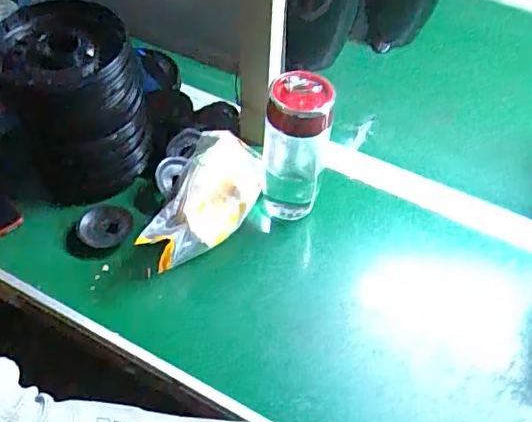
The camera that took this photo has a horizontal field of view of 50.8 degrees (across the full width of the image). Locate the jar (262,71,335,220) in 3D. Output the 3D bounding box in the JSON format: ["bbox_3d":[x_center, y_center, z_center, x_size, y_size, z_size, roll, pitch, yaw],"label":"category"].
[{"bbox_3d":[0.031,-0.058,0.625,0.066,0.190,0.062,2,50,-2],"label":"jar"}]

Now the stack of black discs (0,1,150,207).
[{"bbox_3d":[-0.218,-0.129,0.638,0.138,0.162,0.138,-17,53,-17],"label":"stack of black discs"}]

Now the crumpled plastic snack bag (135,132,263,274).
[{"bbox_3d":[-0.070,-0.021,0.638,0.104,0.051,0.194,15,51,9],"label":"crumpled plastic snack bag"}]

